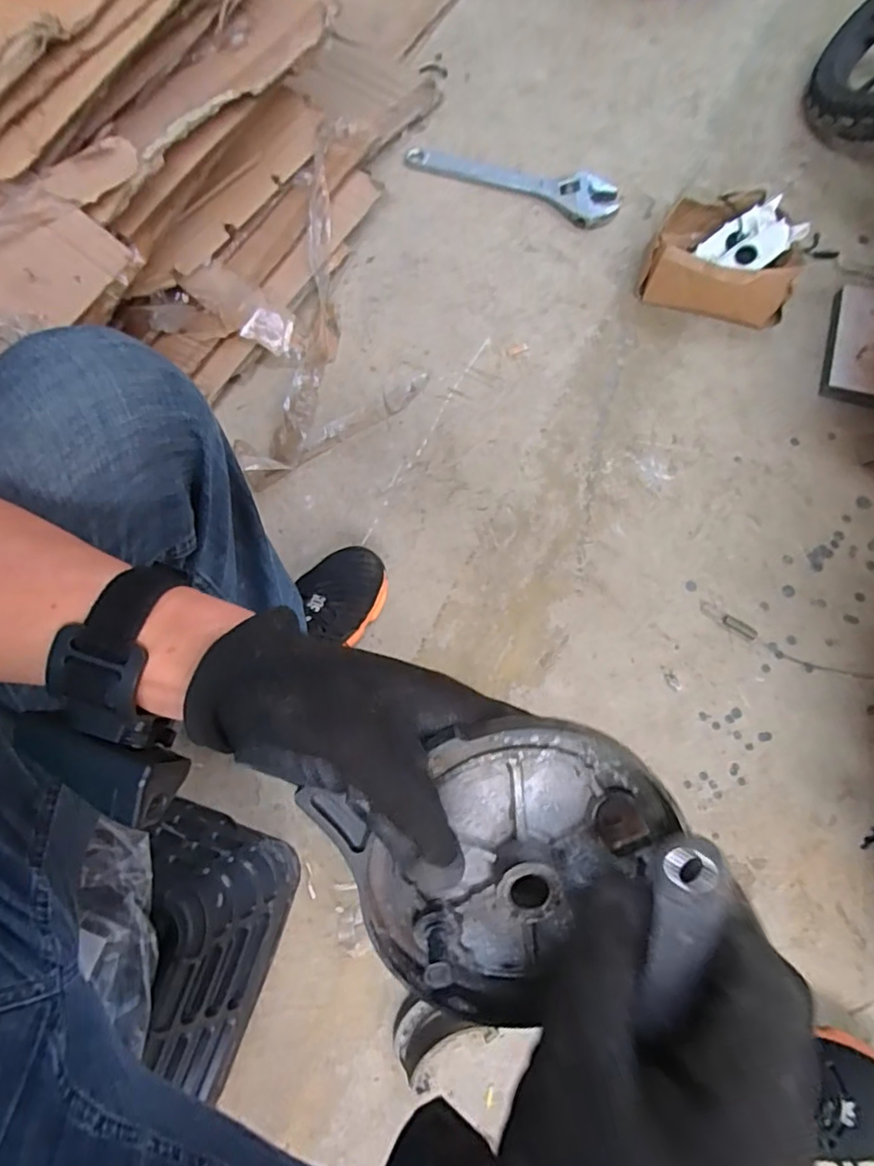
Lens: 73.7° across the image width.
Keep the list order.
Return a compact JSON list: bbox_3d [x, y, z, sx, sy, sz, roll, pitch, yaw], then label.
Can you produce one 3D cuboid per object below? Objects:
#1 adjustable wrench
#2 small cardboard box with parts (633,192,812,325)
[{"bbox_3d":[0.123,-0.649,0.932,0.338,0.021,0.086,26,75,8],"label":"adjustable wrench"},{"bbox_3d":[0.409,-0.478,0.846,0.196,0.086,0.168,14,73,4],"label":"small cardboard box with parts"}]

